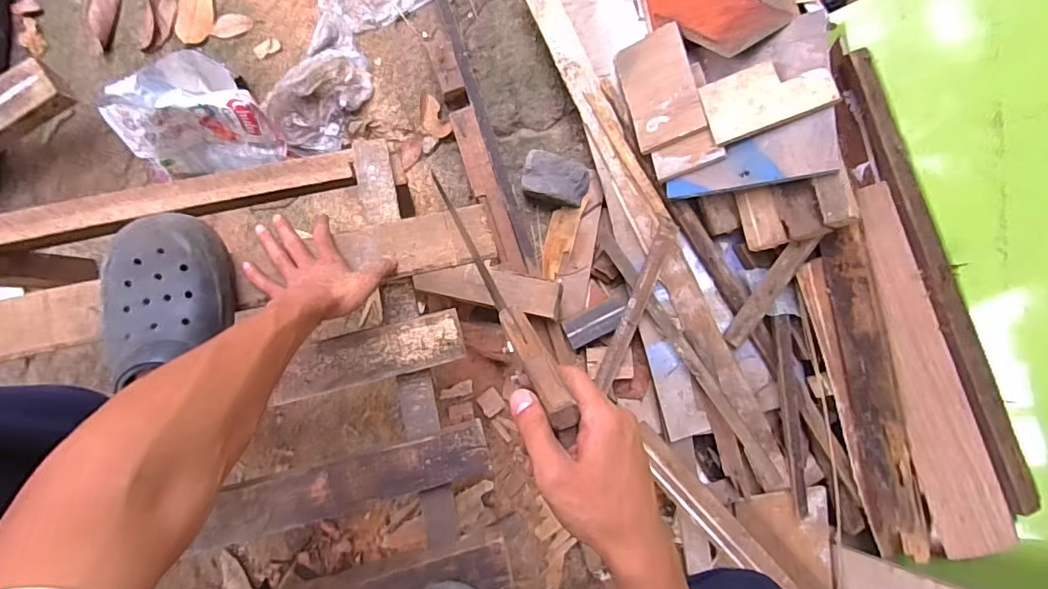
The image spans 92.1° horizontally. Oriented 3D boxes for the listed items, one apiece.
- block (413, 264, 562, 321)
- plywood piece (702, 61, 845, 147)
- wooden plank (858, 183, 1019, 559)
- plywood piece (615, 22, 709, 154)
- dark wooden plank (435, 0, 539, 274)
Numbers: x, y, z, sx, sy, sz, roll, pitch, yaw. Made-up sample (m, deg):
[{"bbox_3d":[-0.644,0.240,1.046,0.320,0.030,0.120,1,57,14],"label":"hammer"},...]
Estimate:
[{"bbox_3d":[-0.055,-0.013,0.851,0.243,0.034,0.063,13,90,-8],"label":"block"},{"bbox_3d":[0.366,-0.302,0.764,0.170,0.014,0.105,-16,78,25],"label":"plywood piece"},{"bbox_3d":[0.659,0.137,0.822,0.027,0.102,0.641,-23,96,-36],"label":"wooden plank"},{"bbox_3d":[0.220,-0.336,0.828,0.113,0.015,0.183,-18,82,32],"label":"plywood piece"},{"bbox_3d":[-0.096,-0.360,0.893,0.040,0.047,0.674,-19,94,-7],"label":"dark wooden plank"}]

